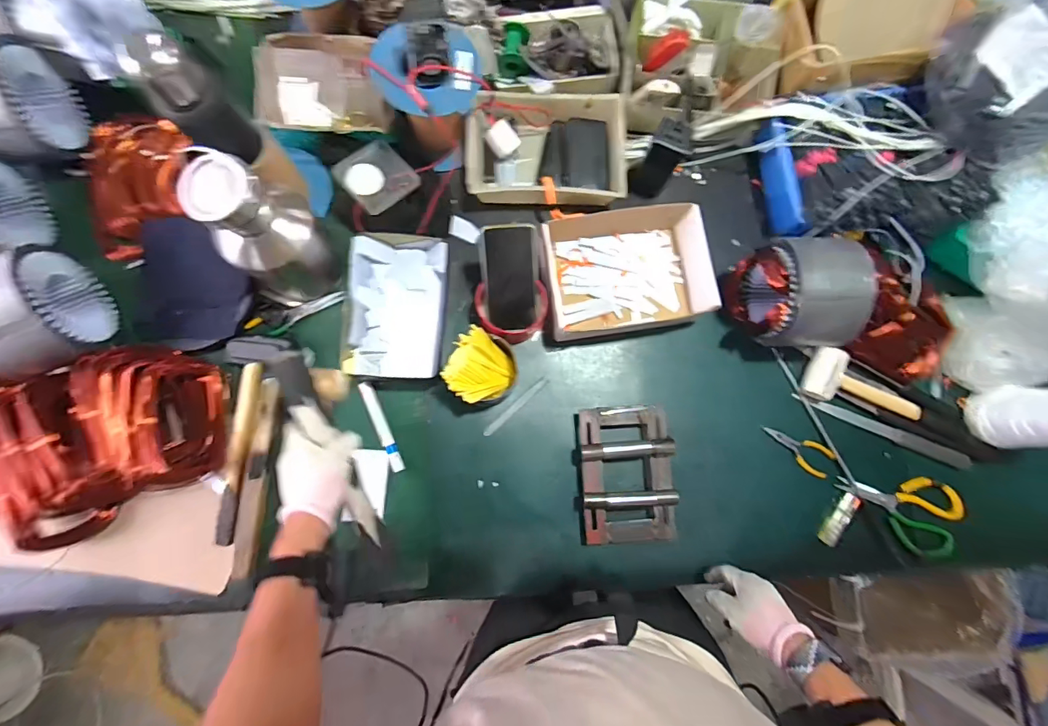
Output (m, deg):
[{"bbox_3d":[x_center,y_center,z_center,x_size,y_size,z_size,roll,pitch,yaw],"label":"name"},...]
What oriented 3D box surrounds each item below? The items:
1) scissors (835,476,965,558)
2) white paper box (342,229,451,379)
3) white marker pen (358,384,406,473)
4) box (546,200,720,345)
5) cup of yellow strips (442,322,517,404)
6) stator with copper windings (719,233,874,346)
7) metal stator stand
[{"bbox_3d":[0.591,0.215,0.716,0.184,0.015,0.114,33,82,2],"label":"scissors"},{"bbox_3d":[-0.187,-0.088,0.700,0.141,0.052,0.224,5,82,-2],"label":"white paper box"},{"bbox_3d":[-0.211,0.095,0.687,0.016,0.015,0.140,-24,84,-6],"label":"white marker pen"},{"bbox_3d":[0.156,-0.146,0.719,0.246,0.070,0.189,-7,83,-4],"label":"box"},{"bbox_3d":[-0.058,0.011,0.674,0.092,0.091,0.098,1,83,-4],"label":"cup of yellow strips"},{"bbox_3d":[0.393,-0.100,0.674,0.115,0.165,0.158,-13,83,-5],"label":"stator with copper windings"},{"bbox_3d":[0.154,0.167,0.687,0.137,0.051,0.203,-1,83,-3],"label":"metal stator stand"}]

